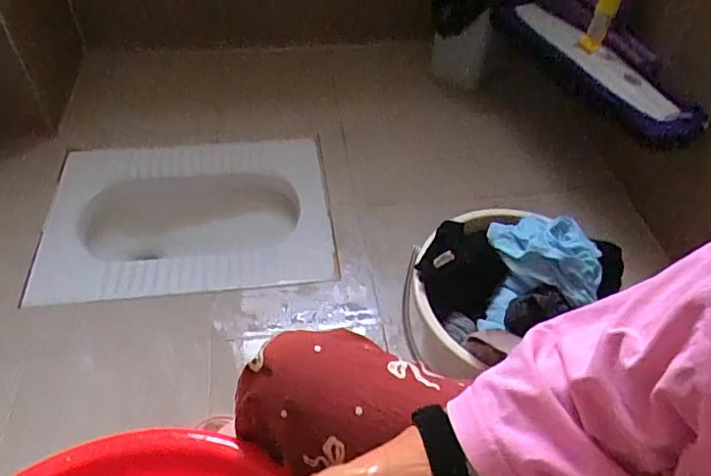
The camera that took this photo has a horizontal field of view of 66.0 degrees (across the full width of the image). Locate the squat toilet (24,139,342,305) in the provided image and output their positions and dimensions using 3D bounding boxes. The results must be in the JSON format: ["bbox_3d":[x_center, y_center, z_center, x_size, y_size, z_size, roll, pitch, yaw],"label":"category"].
[{"bbox_3d":[-0.345,-0.017,1.174,0.568,0.192,0.402,-7,49,-10],"label":"squat toilet"}]

